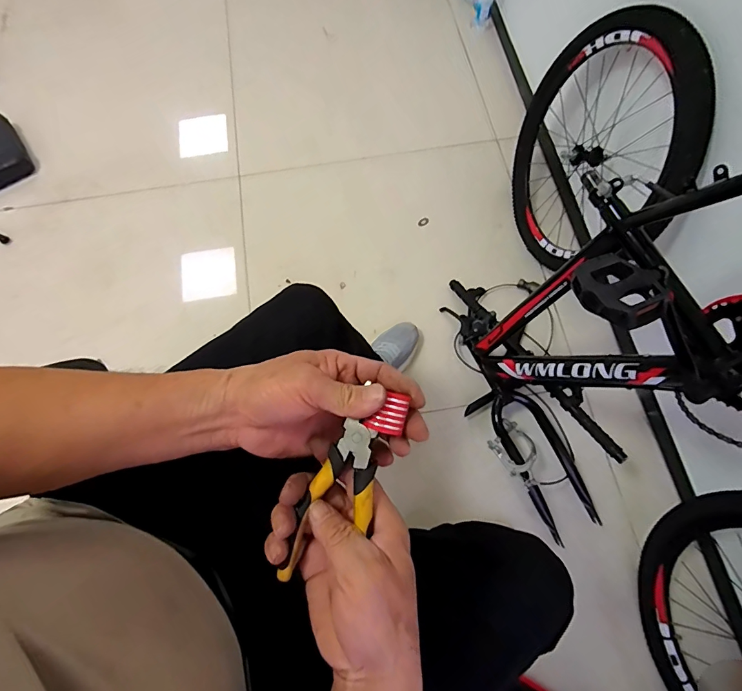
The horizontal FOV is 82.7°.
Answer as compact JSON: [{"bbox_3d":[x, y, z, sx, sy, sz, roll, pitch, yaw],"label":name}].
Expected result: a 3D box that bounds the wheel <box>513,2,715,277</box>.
[{"bbox_3d":[0.482,-0.436,0.937,0.045,0.511,0.481,-5,85,-21],"label":"wheel"}]

